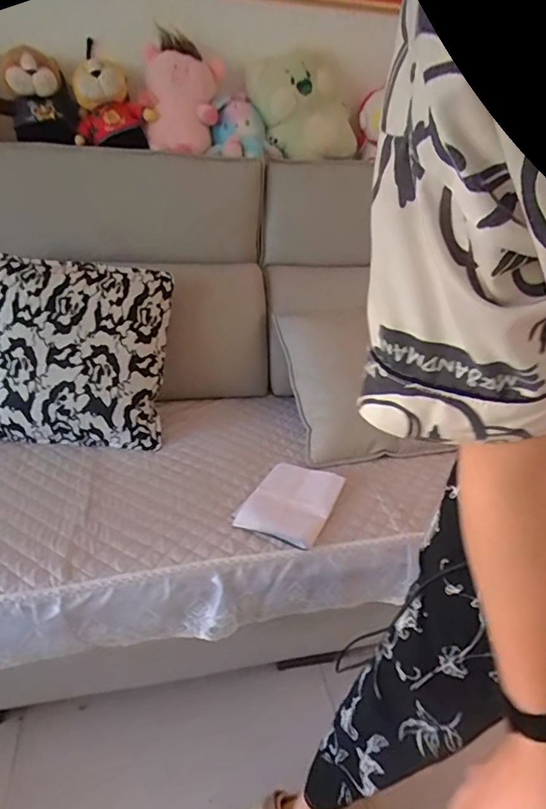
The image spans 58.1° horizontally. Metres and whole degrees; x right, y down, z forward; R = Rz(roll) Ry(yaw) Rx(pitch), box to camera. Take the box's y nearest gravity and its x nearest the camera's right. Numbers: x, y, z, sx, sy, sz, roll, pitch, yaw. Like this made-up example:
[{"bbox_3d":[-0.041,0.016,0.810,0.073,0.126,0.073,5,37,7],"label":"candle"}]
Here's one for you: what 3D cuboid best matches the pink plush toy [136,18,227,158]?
[{"bbox_3d":[-0.222,-0.742,1.179,0.166,0.234,0.117,4,29,1],"label":"pink plush toy"}]

